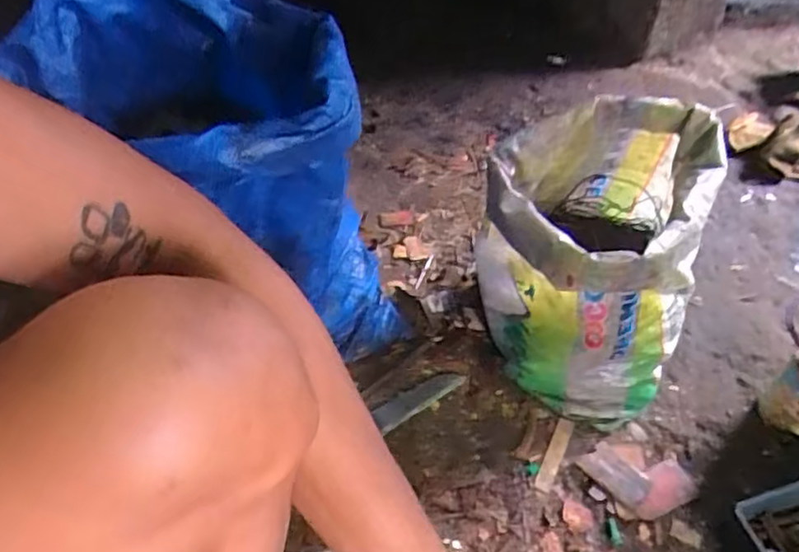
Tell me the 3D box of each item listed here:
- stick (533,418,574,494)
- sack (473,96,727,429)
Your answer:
[{"bbox_3d":[0.197,0.226,0.806,0.020,0.008,0.106,22,50,17],"label":"stick"},{"bbox_3d":[0.243,-0.031,0.834,0.260,0.319,0.307,15,48,10],"label":"sack"}]

